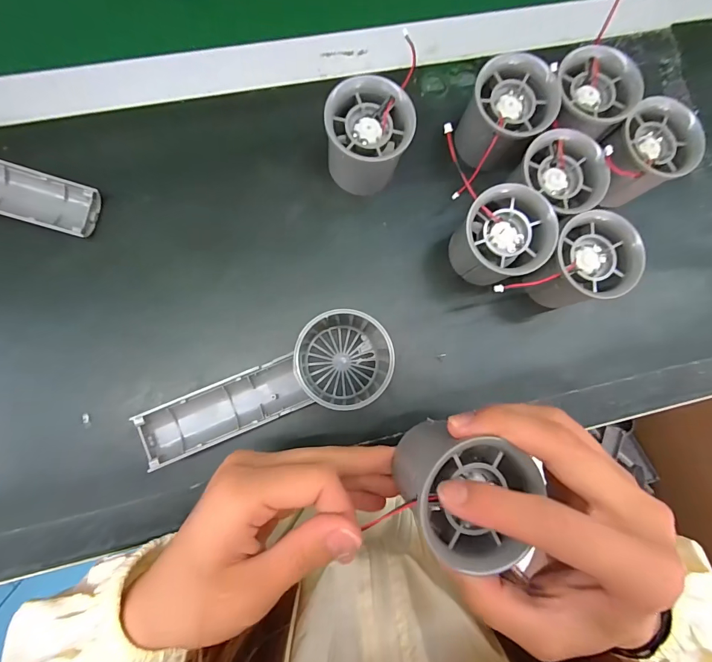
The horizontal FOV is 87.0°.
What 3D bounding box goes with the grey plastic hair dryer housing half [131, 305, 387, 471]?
[{"bbox_3d":[-0.052,0.033,0.238,0.162,0.054,0.060,-14,84,-6],"label":"grey plastic hair dryer housing half"}]

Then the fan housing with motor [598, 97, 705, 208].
[{"bbox_3d":[0.200,-0.123,0.272,0.060,0.057,0.052,-32,86,-7],"label":"fan housing with motor"}]

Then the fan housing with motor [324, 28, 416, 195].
[{"bbox_3d":[0.007,-0.130,0.257,0.057,0.061,0.057,-1,83,-4],"label":"fan housing with motor"}]

